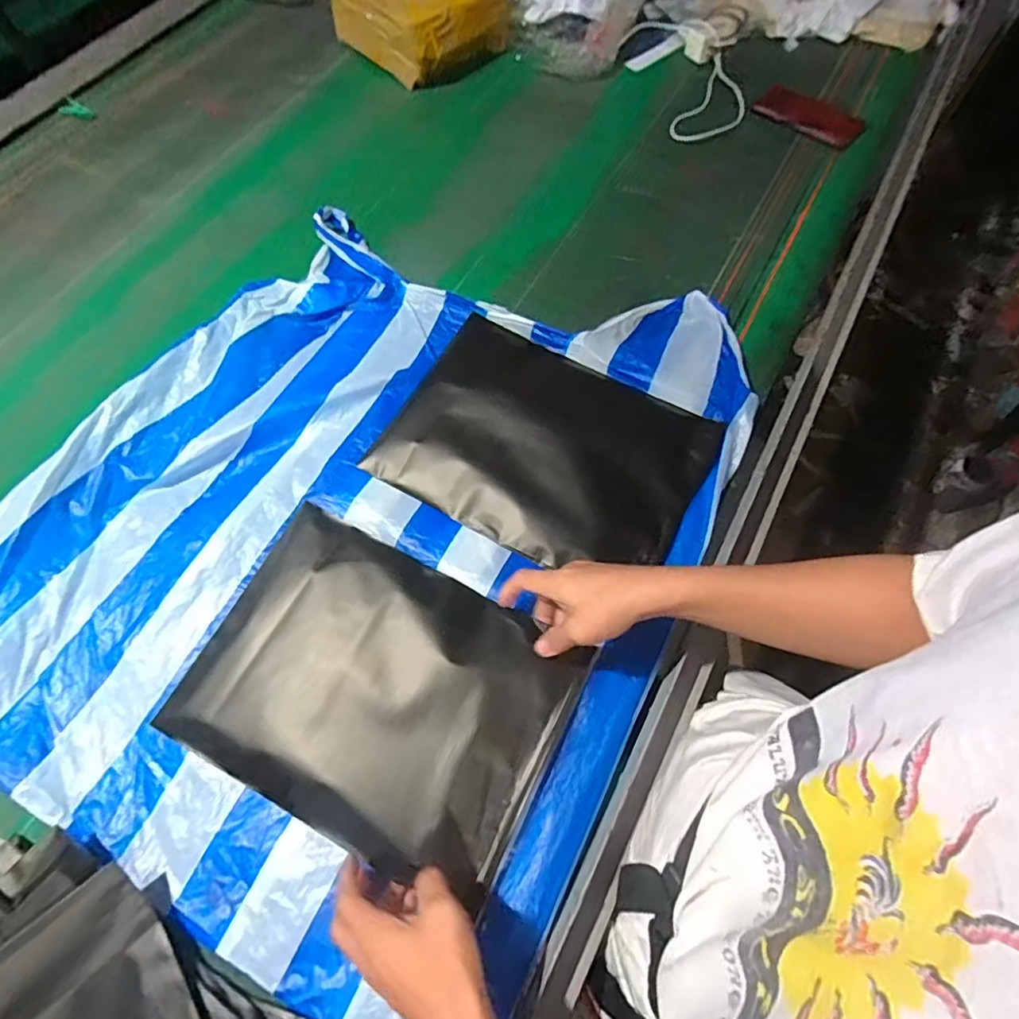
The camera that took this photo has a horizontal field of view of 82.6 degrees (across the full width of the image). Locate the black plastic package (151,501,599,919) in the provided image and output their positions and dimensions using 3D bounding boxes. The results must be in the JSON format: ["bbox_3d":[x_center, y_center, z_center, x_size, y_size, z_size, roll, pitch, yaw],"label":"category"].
[{"bbox_3d":[-0.124,0.167,0.547,0.339,0.022,0.249,26,69,11],"label":"black plastic package"}]

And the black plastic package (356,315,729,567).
[{"bbox_3d":[0.040,-0.074,0.662,0.340,0.016,0.251,28,70,12],"label":"black plastic package"}]

